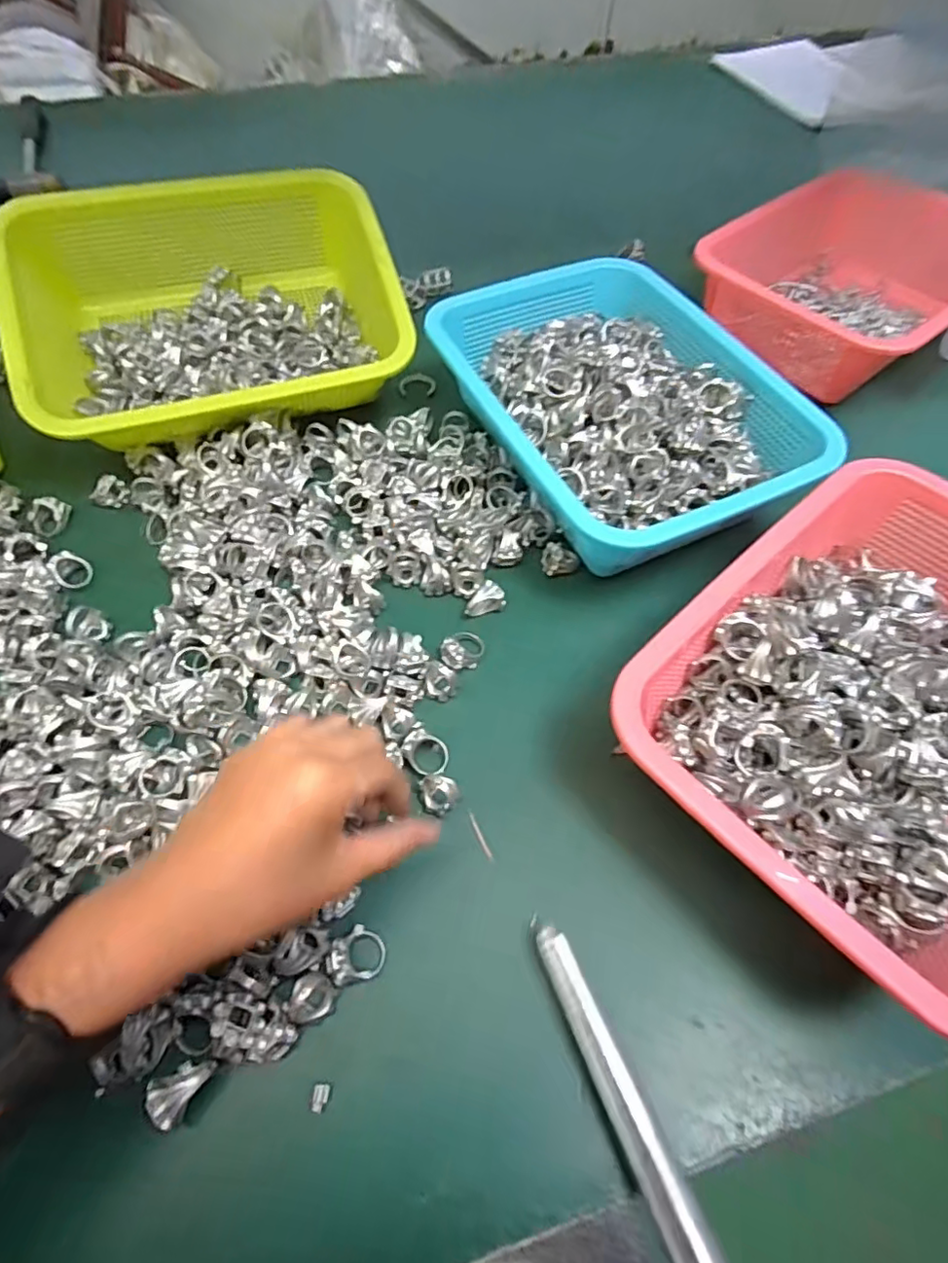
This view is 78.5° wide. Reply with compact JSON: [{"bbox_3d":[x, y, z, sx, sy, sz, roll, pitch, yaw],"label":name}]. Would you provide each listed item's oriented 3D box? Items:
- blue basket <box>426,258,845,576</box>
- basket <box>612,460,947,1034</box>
[{"bbox_3d":[0.098,-0.161,0.415,0.198,0.056,0.265,-21,63,-14],"label":"blue basket"},{"bbox_3d":[0.214,0.030,0.305,0.276,0.074,0.195,-38,68,-21],"label":"basket"}]

